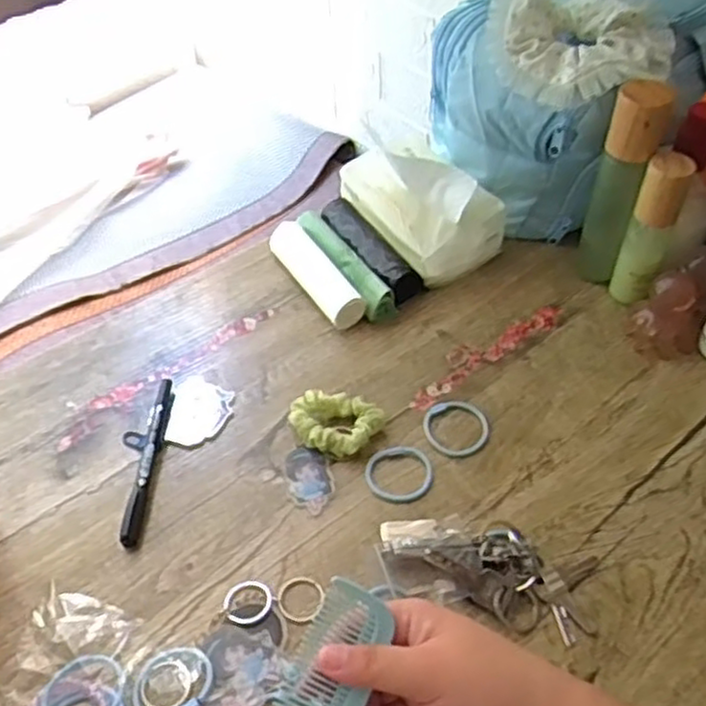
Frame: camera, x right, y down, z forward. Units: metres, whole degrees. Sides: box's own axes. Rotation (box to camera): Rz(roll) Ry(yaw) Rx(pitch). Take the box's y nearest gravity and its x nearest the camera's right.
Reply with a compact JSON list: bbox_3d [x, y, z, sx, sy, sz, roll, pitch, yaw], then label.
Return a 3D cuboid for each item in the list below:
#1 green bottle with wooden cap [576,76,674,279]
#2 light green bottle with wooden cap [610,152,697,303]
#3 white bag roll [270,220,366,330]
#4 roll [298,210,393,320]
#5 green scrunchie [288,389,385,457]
[{"bbox_3d":[0.220,-0.131,0.615,0.038,0.184,0.031,14,50,15],"label":"green bottle with wooden cap"},{"bbox_3d":[0.241,-0.094,0.606,0.033,0.138,0.030,18,51,18],"label":"light green bottle with wooden cap"},{"bbox_3d":[-0.035,-0.073,0.673,0.031,0.025,0.131,-26,52,-19],"label":"white bag roll"},{"bbox_3d":[-0.009,-0.080,0.678,0.024,0.035,0.142,-24,51,-18],"label":"roll"},{"bbox_3d":[-0.013,0.054,0.568,0.069,0.021,0.050,3,48,6],"label":"green scrunchie"}]

